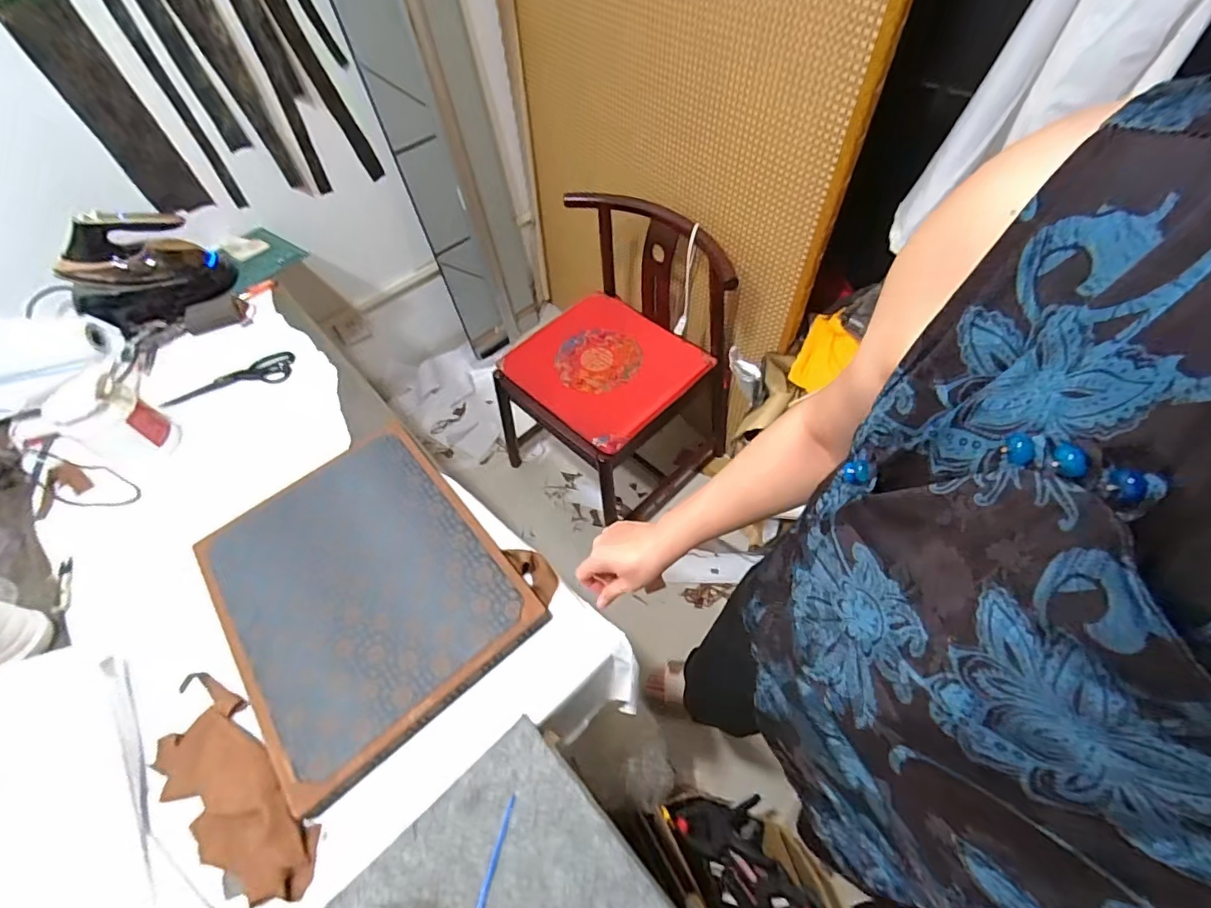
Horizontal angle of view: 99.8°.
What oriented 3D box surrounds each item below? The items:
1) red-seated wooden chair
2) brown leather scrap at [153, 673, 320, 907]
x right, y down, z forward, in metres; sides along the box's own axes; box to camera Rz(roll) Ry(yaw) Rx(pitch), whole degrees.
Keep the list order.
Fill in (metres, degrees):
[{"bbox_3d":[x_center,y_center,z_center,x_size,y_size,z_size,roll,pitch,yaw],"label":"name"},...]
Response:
[{"bbox_3d":[0.009,-0.278,1.583,0.596,0.770,0.636,-39,62,-19],"label":"red-seated wooden chair"},{"bbox_3d":[-0.467,0.405,0.623,0.317,0.023,0.110,36,65,27],"label":"brown leather scrap"}]

